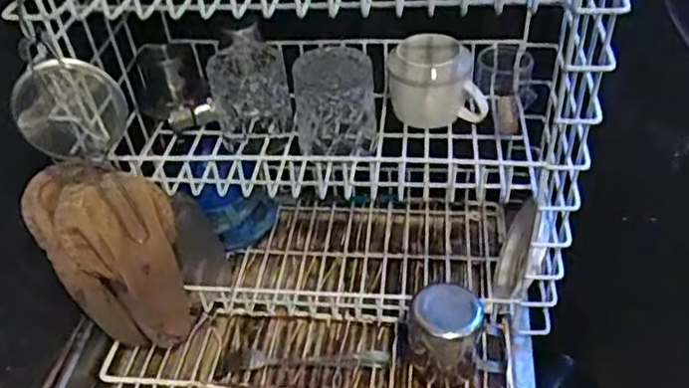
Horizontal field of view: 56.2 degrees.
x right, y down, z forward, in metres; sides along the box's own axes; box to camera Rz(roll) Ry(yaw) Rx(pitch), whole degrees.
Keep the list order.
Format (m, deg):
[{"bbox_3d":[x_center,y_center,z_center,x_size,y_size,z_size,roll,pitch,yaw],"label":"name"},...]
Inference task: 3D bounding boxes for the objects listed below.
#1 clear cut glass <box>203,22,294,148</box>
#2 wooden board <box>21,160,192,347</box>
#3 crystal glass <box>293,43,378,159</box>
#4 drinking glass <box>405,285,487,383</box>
[{"bbox_3d":[-0.100,-0.112,0.677,0.076,0.084,0.090,-11,44,-5],"label":"clear cut glass"},{"bbox_3d":[-0.231,0.074,0.657,0.125,0.236,0.025,-12,35,-13],"label":"wooden board"},{"bbox_3d":[-0.010,-0.089,0.647,0.080,0.097,0.074,-6,44,0],"label":"crystal glass"},{"bbox_3d":[0.104,0.152,0.681,0.072,0.104,0.061,4,45,11],"label":"drinking glass"}]

